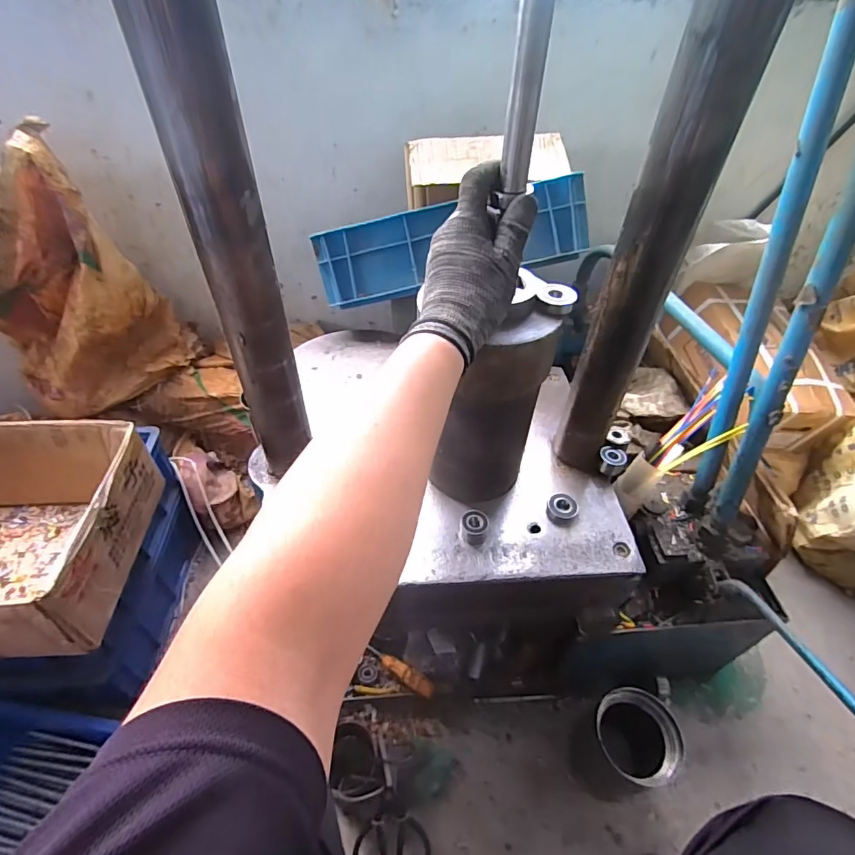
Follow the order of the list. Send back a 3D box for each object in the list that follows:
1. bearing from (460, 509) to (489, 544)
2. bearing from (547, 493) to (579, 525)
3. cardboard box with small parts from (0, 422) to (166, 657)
[{"bbox_3d":[0.056,0.120,0.575,0.032,0.024,0.033,1,46,-1],"label":"bearing"},{"bbox_3d":[0.172,0.104,0.611,0.038,0.017,0.038,10,46,8],"label":"bearing"},{"bbox_3d":[-0.585,0.146,0.664,0.314,0.141,0.302,0,46,-2],"label":"cardboard box with small parts"}]

